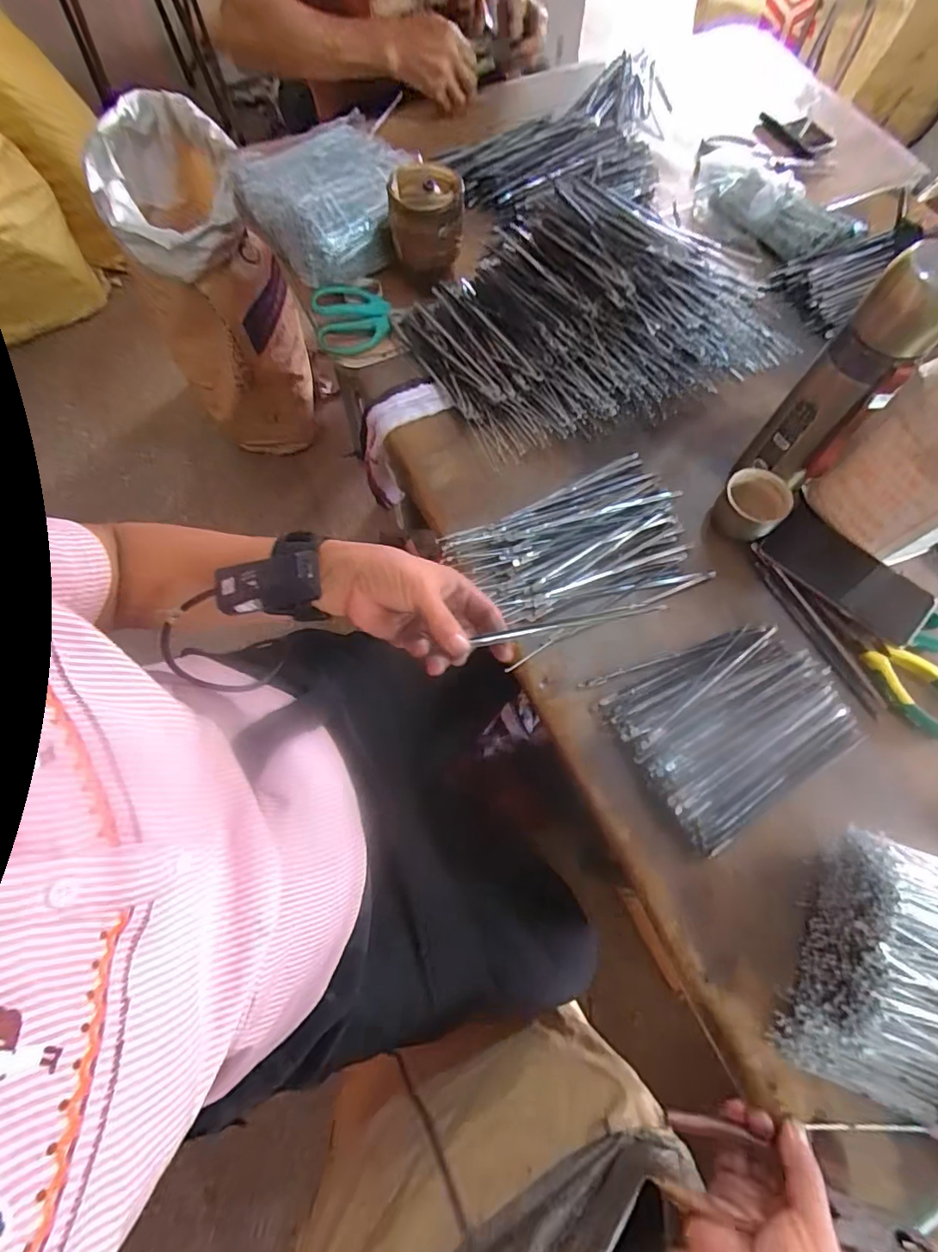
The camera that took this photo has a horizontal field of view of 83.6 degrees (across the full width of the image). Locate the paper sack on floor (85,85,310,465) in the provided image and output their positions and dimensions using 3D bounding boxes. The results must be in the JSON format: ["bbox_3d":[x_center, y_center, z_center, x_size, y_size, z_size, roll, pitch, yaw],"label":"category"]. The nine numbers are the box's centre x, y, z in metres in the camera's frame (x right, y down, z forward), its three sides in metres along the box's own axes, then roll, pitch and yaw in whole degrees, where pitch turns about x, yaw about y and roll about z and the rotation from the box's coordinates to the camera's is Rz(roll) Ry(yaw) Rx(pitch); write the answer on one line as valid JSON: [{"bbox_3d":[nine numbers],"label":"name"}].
[{"bbox_3d":[-0.506,-0.662,1.080,0.259,0.518,0.323,-23,71,-10],"label":"paper sack on floor"}]

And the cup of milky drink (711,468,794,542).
[{"bbox_3d":[0.284,-0.119,0.531,0.060,0.044,0.058,0,69,-1],"label":"cup of milky drink"}]

